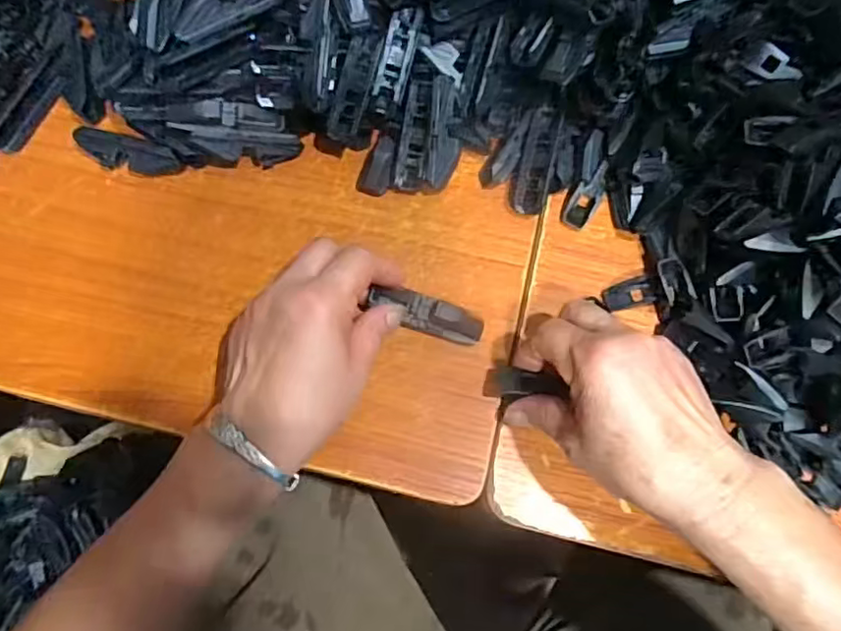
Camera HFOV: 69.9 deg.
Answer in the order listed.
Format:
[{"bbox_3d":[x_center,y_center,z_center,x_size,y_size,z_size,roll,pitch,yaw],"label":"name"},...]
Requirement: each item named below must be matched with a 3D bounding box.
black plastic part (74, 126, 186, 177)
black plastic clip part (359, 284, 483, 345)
[{"bbox_3d":[-0.197,-0.109,0.406,0.071,0.018,0.021,12,73,1],"label":"black plastic part"},{"bbox_3d":[0.005,0.000,0.374,0.070,0.014,0.021,22,76,-7],"label":"black plastic clip part"}]

